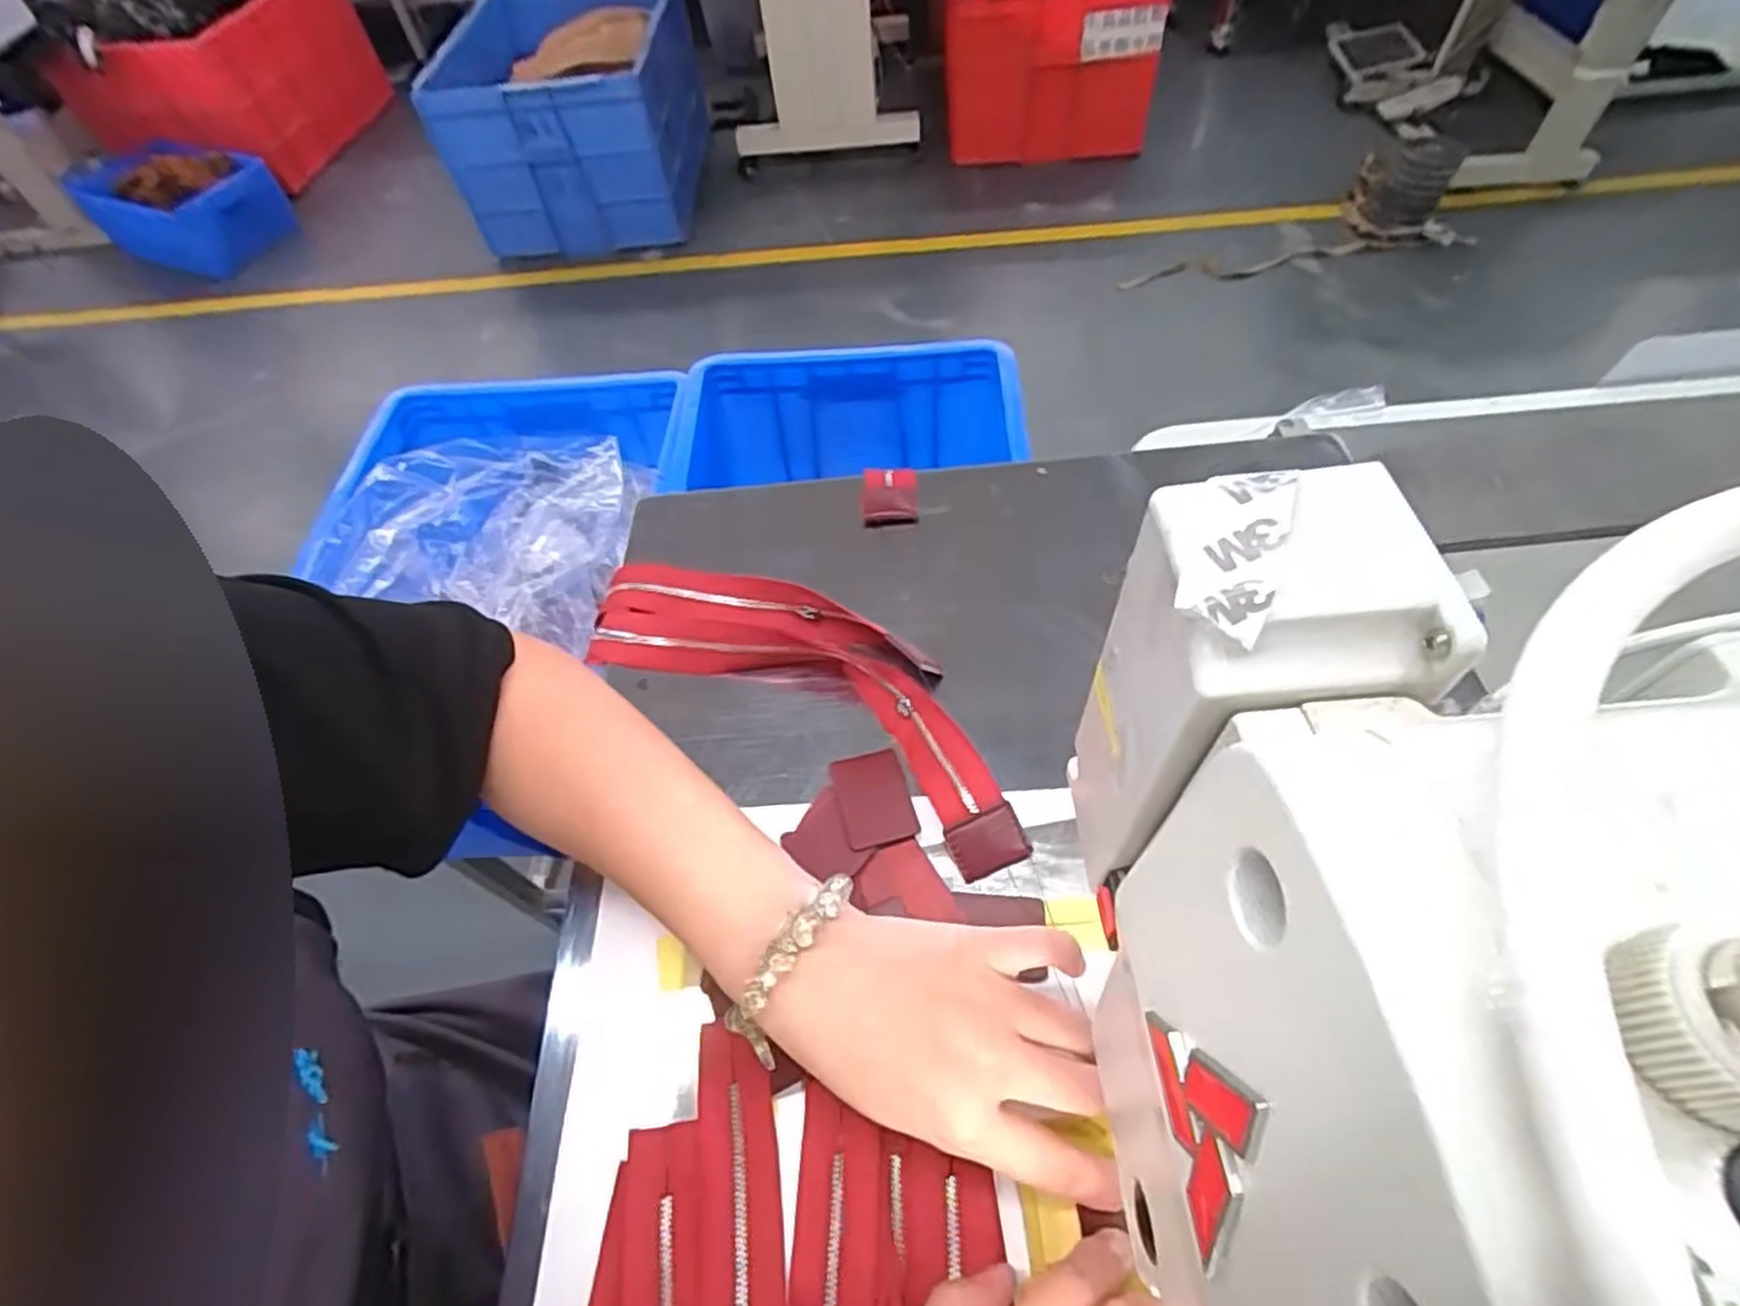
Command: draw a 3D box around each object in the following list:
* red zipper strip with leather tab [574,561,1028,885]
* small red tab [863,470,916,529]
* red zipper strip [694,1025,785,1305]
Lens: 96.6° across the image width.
[{"bbox_3d":[-0.036,0.012,0.415,0.276,0.021,0.090,26,62,20],"label":"red zipper strip with leather tab"},{"bbox_3d":[0.013,-0.101,0.497,0.033,0.008,0.044,-3,56,3],"label":"small red tab"},{"bbox_3d":[-0.047,0.237,0.275,0.032,0.015,0.184,-8,56,0],"label":"red zipper strip"}]

